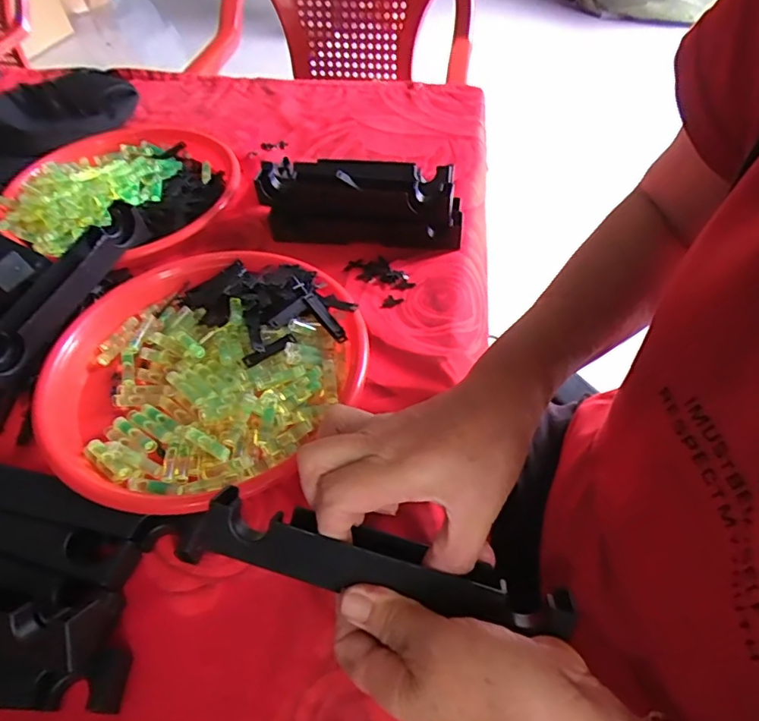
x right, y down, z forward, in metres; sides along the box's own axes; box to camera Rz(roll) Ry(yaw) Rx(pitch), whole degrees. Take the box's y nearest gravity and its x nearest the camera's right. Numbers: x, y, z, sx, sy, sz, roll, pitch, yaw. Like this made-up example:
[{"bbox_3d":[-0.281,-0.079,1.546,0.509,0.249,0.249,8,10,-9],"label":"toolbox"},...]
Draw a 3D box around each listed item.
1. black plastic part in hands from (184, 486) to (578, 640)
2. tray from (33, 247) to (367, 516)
[{"bbox_3d":[-0.007,0.106,0.284,0.209,0.032,0.032,10,53,8],"label":"black plastic part in hands"},{"bbox_3d":[-0.140,0.005,0.433,0.250,0.050,0.250,26,56,22],"label":"tray"}]

